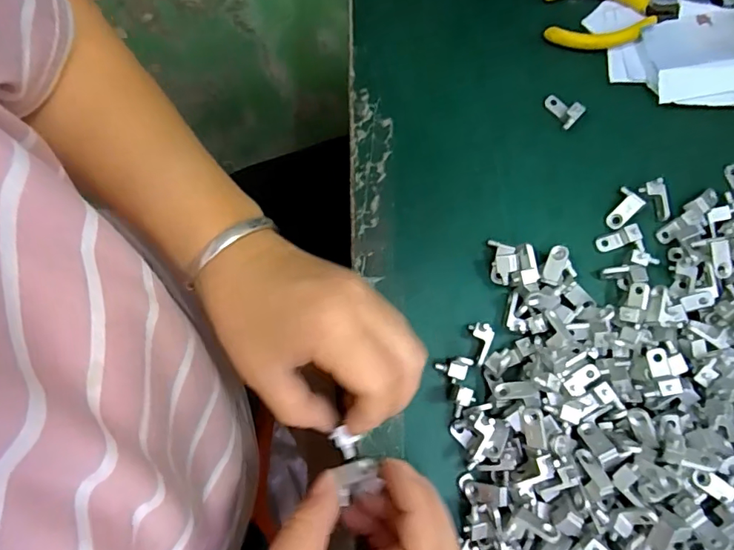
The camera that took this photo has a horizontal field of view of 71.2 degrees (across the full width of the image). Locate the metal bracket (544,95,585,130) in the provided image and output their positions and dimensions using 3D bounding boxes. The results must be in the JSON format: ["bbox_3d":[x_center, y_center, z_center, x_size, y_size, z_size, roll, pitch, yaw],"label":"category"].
[{"bbox_3d":[0.120,-0.102,0.315,0.014,0.011,0.023,-42,82,-8],"label":"metal bracket"}]

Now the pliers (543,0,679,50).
[{"bbox_3d":[0.154,-0.166,0.327,0.078,0.012,0.044,6,78,1],"label":"pliers"}]

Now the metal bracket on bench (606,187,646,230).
[{"bbox_3d":[0.152,-0.040,0.304,0.015,0.012,0.024,44,81,8],"label":"metal bracket on bench"}]

